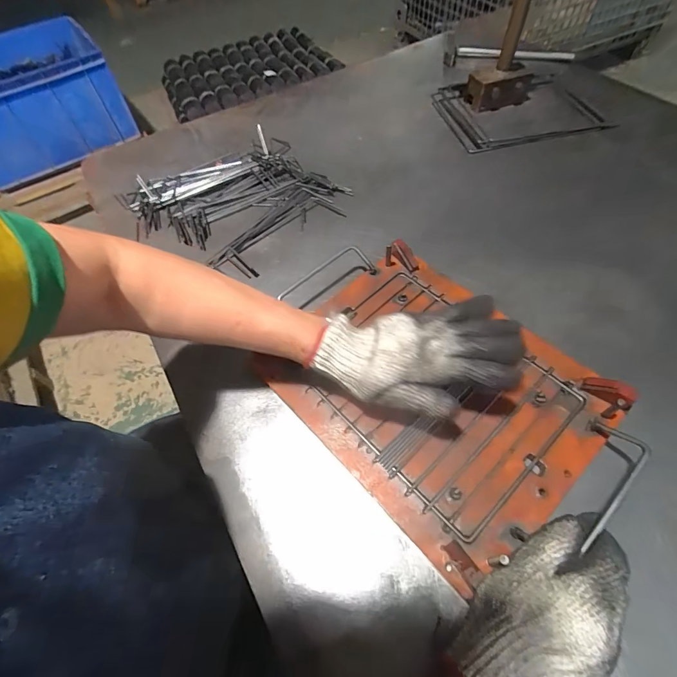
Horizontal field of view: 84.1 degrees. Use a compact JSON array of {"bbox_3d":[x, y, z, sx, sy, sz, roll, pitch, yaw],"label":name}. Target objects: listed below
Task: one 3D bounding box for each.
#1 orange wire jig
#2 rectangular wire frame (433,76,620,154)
[{"bbox_3d":[0.085,0.040,0.401,0.243,0.033,0.376,-37,59,-21],"label":"orange wire jig"},{"bbox_3d":[0.332,-0.424,0.694,0.274,0.021,0.203,-7,57,-1],"label":"rectangular wire frame"}]

